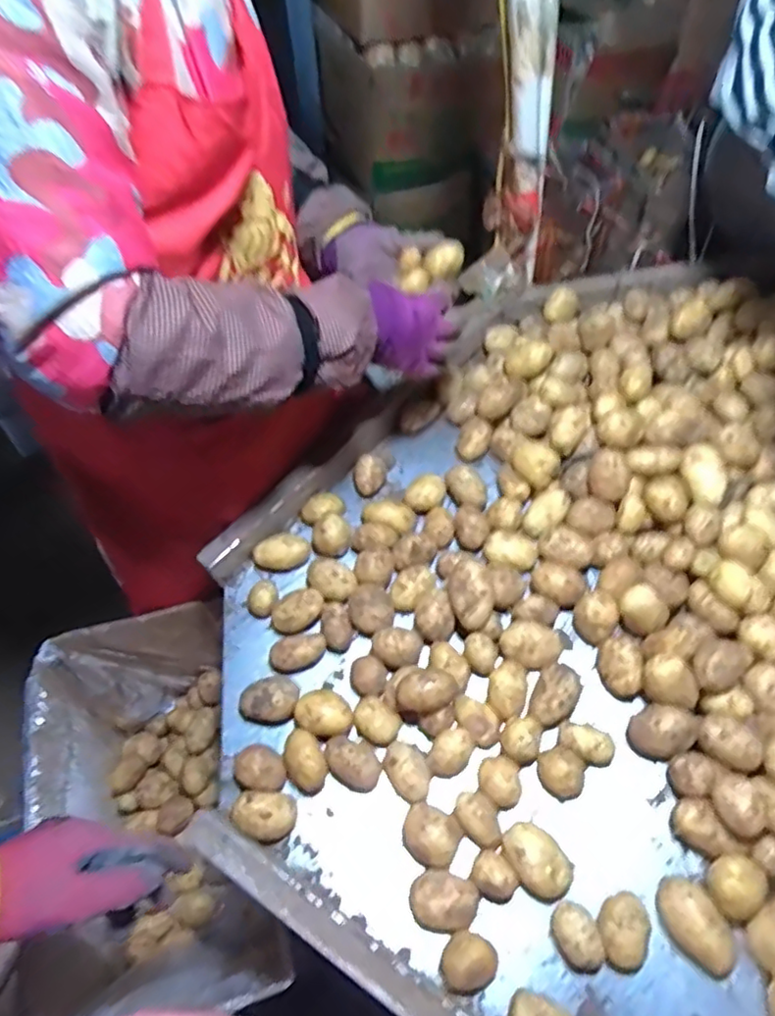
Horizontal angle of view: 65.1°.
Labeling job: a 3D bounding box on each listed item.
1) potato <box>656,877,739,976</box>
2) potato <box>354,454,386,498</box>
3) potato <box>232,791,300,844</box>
[{"bbox_3d":[0.251,0.341,0.493,0.041,0.035,0.069,-32,63,-18],"label":"potato"},{"bbox_3d":[-0.021,-0.040,0.749,0.038,0.033,0.042,-3,58,-2],"label":"potato"},{"bbox_3d":[-0.111,0.276,0.545,0.052,0.030,0.041,16,59,10],"label":"potato"}]

